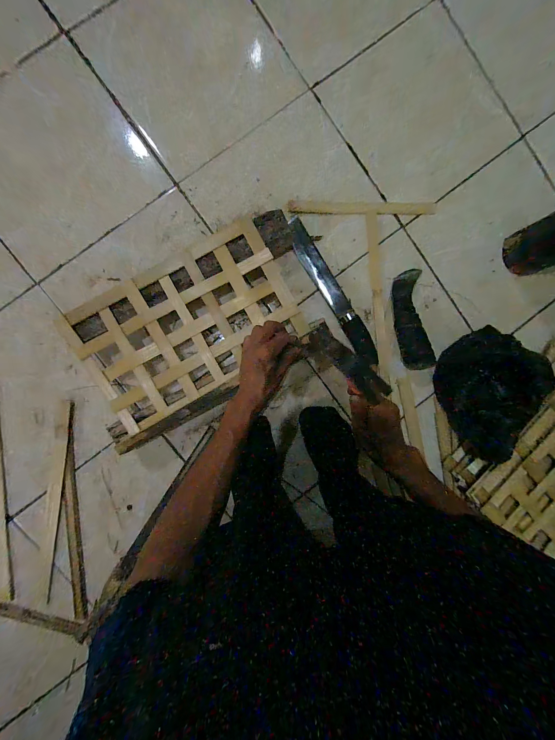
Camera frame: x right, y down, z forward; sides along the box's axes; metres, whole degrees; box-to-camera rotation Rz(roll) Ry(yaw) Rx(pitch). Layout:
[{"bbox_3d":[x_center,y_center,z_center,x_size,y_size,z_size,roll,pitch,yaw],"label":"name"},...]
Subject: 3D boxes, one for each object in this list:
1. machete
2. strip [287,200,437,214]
[{"bbox_3d":[0.101,-0.143,0.497,0.039,0.021,0.296,-31,95,-2],"label":"machete"},{"bbox_3d":[0.159,-0.302,0.502,0.275,0.008,0.022,-1,93,-4],"label":"strip"}]

